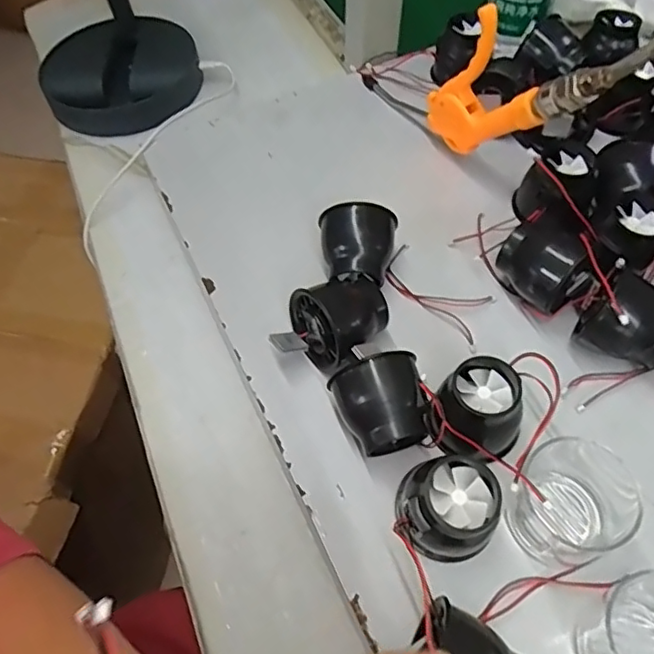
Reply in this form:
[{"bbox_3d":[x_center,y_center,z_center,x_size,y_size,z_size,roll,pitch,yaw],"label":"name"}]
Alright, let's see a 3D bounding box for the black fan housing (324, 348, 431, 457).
[{"bbox_3d":[0.035,0.051,0.358,0.053,0.058,0.049,-14,58,-6],"label":"black fan housing"}]

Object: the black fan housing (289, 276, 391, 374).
[{"bbox_3d":[0.014,-0.003,0.402,0.067,0.054,0.056,-27,60,-13],"label":"black fan housing"}]

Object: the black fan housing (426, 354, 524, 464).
[{"bbox_3d":[0.089,0.050,0.356,0.051,0.042,0.051,15,60,12],"label":"black fan housing"}]

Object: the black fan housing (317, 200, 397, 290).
[{"bbox_3d":[0.026,-0.057,0.427,0.056,0.054,0.048,-7,58,-1],"label":"black fan housing"}]

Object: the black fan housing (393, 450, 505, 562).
[{"bbox_3d":[0.066,0.104,0.327,0.053,0.050,0.045,-7,58,-2],"label":"black fan housing"}]

